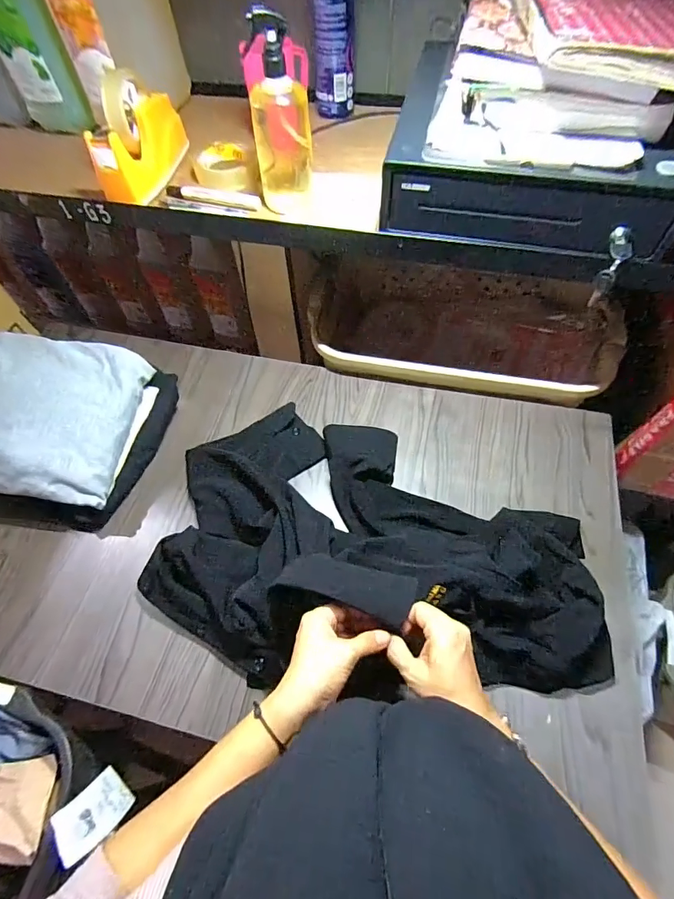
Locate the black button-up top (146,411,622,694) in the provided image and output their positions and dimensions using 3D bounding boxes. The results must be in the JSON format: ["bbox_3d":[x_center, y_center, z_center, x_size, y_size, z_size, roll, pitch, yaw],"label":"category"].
[{"bbox_3d":[0.052,0.116,0.592,0.599,0.113,0.351,12,60,13],"label":"black button-up top"}]

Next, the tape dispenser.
[{"bbox_3d":[-0.283,-0.453,0.614,0.062,0.107,0.178,8,60,7],"label":"tape dispenser"}]

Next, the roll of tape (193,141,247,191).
[{"bbox_3d":[-0.181,-0.440,0.668,0.078,0.039,0.078,-10,59,-4],"label":"roll of tape"}]

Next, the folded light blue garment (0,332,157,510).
[{"bbox_3d":[-0.466,-0.055,0.650,0.291,0.084,0.247,8,60,7],"label":"folded light blue garment"}]

